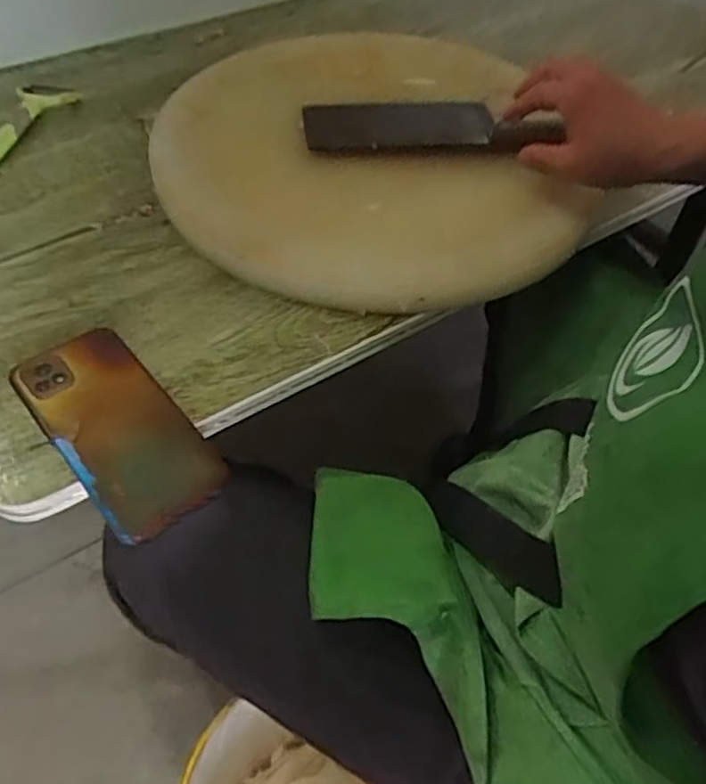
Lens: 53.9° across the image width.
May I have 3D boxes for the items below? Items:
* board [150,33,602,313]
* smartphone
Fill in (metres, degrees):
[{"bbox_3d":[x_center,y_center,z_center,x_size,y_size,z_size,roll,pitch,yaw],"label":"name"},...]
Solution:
[{"bbox_3d":[0.019,-0.234,0.635,0.381,0.046,0.406,1,52,-2],"label":"board"},{"bbox_3d":[-0.153,0.017,0.451,0.078,0.013,0.163,-33,59,-26],"label":"smartphone"}]

